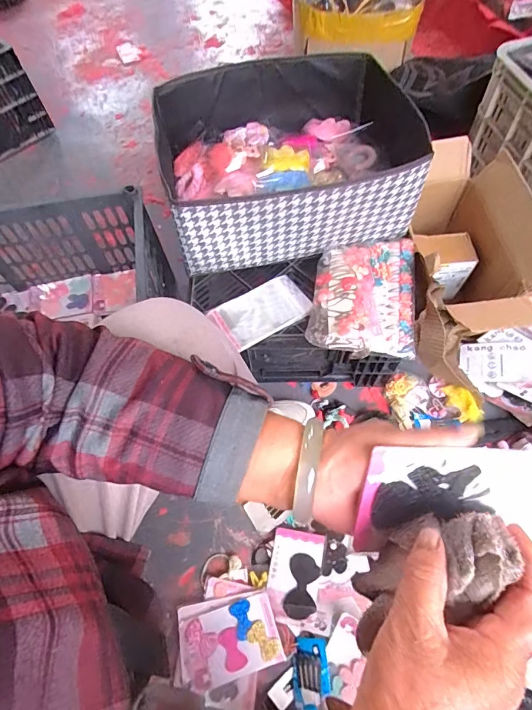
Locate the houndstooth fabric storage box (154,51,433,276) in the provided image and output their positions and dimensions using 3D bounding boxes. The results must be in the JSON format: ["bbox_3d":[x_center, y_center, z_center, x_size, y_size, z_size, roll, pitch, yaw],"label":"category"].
[{"bbox_3d":[0.038,-0.347,0.723,0.431,0.159,0.345,-11,64,-3],"label":"houndstooth fabric storage box"}]

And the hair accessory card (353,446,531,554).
[{"bbox_3d":[0.140,0.099,0.270,0.146,0.010,0.076,6,99,-2],"label":"hair accessory card"}]

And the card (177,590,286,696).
[{"bbox_3d":[-0.056,0.441,0.627,0.150,0.014,0.096,-17,64,-6],"label":"card"}]

